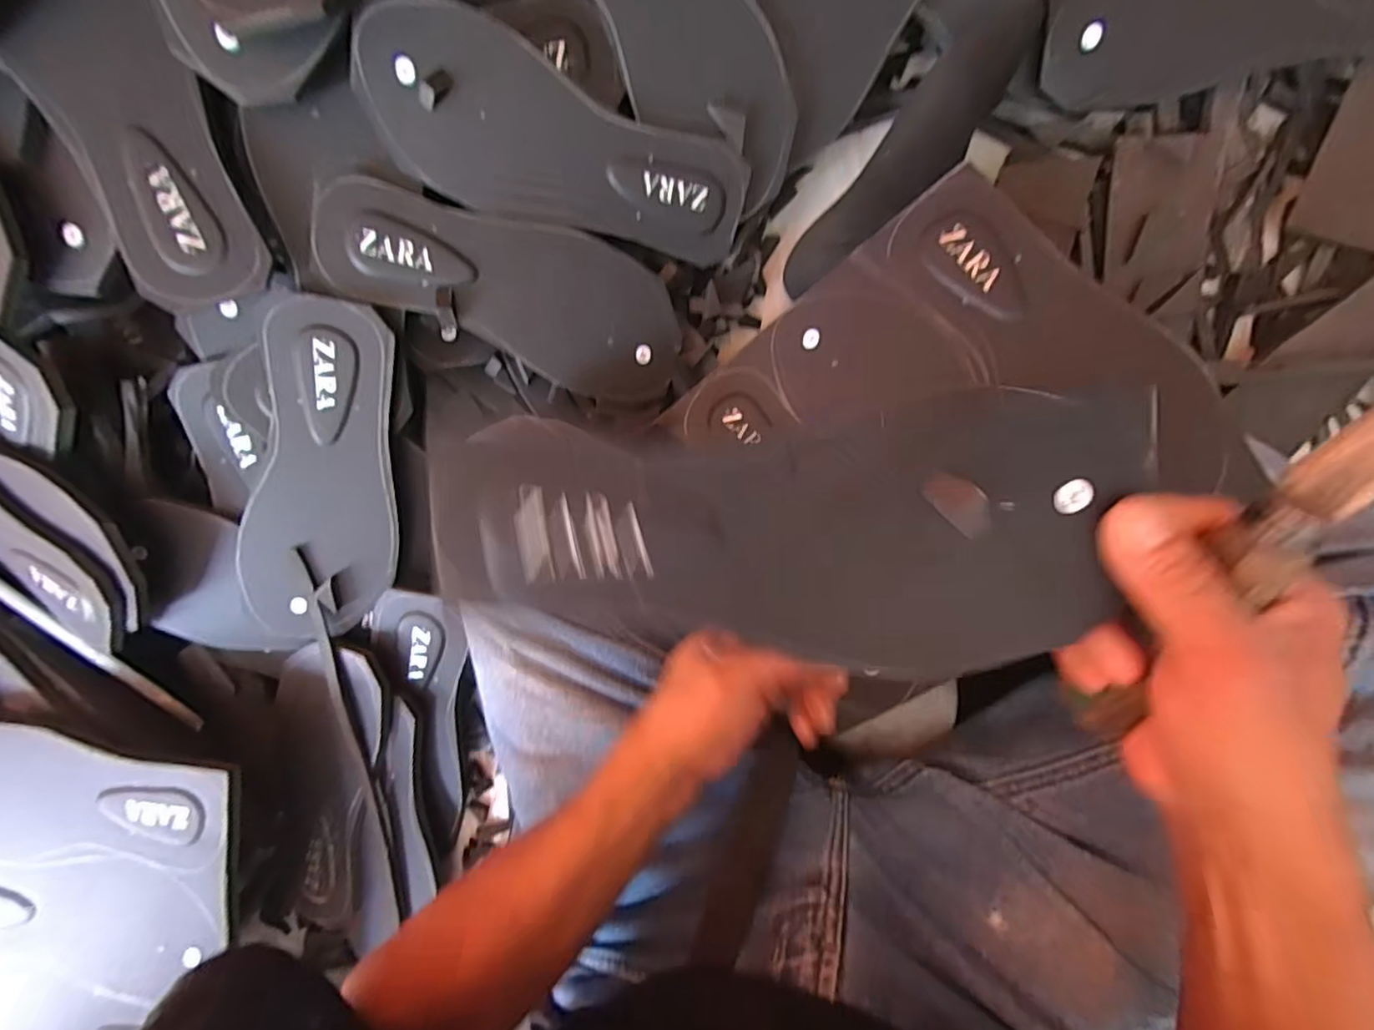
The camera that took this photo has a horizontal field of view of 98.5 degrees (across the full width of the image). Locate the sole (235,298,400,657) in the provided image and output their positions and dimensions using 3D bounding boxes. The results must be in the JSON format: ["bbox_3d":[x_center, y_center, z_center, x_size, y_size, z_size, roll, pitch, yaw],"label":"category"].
[{"bbox_3d":[-0.259,-0.017,0.426,0.099,0.015,0.259,14,107,-19],"label":"sole"}]

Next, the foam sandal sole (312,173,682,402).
[{"bbox_3d":[-0.120,-0.158,0.410,0.243,0.008,0.096,19,104,-16],"label":"foam sandal sole"}]

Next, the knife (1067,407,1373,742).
[{"bbox_3d":[0.192,0.000,0.184,0.019,0.017,0.208,28,123,6],"label":"knife"}]

